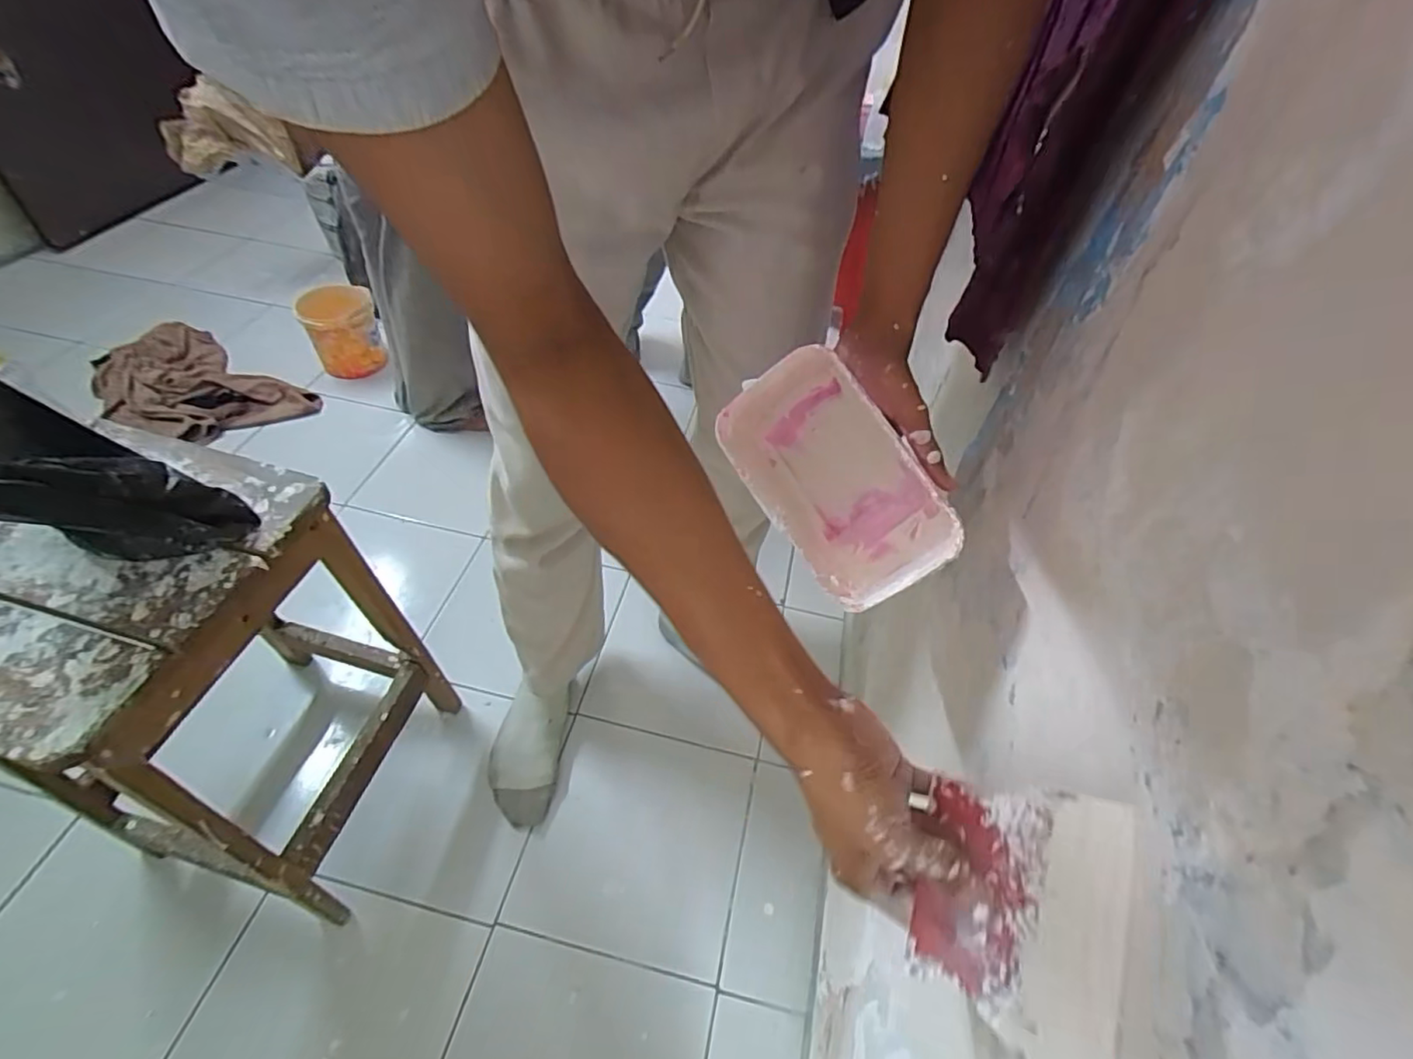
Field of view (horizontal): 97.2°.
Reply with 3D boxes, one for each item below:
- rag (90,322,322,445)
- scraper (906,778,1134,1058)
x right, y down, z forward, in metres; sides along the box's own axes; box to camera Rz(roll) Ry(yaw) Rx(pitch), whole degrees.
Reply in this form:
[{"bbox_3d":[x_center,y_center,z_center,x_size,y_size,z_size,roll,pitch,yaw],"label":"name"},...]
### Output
[{"bbox_3d":[-1.263,-0.352,1.484,0.581,0.089,0.340,29,52,18],"label":"rag"},{"bbox_3d":[0.152,0.189,0.313,0.005,0.102,0.120,20,77,-31],"label":"scraper"}]

